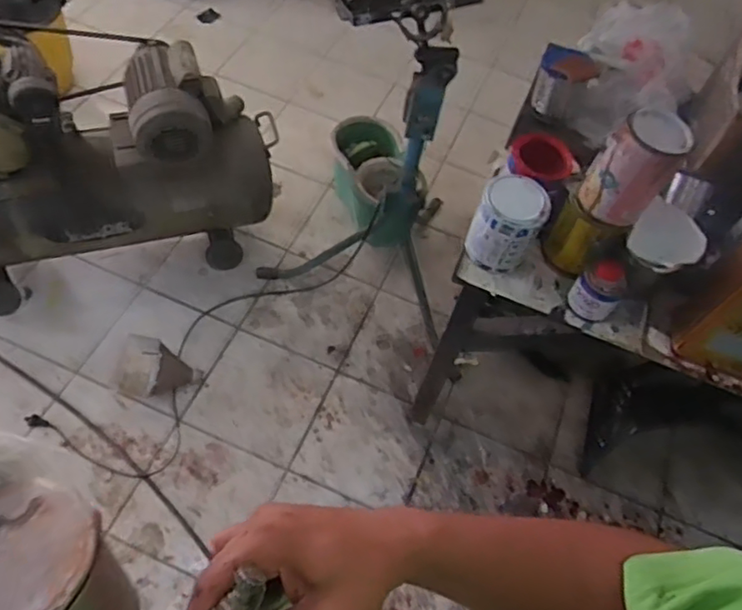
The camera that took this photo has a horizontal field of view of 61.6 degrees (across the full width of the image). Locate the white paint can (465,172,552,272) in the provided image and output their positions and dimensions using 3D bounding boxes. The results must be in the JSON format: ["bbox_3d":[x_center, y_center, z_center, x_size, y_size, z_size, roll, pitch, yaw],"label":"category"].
[{"bbox_3d":[0.223,-0.135,1.004,0.103,0.150,0.106,3,58,-5],"label":"white paint can"}]

